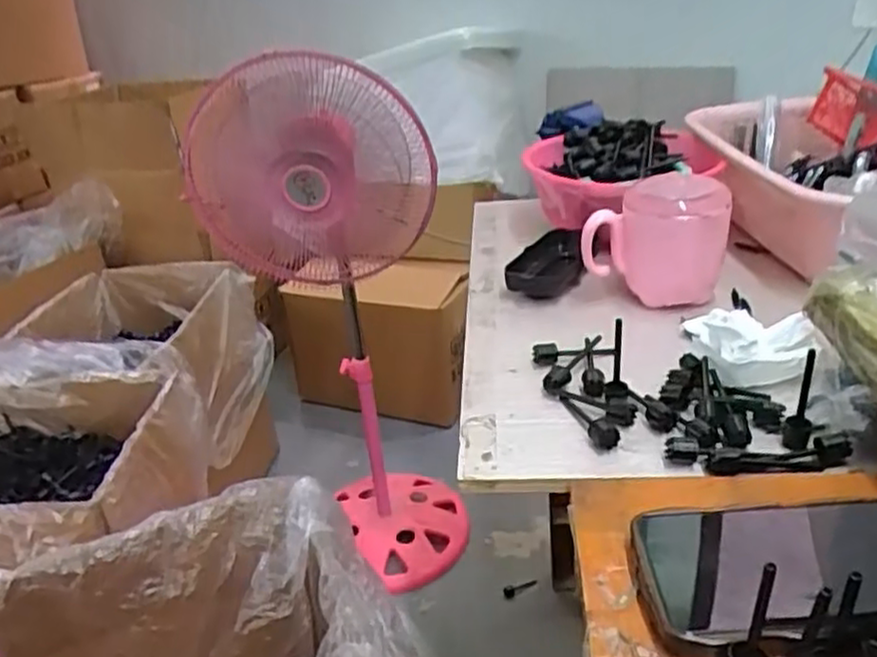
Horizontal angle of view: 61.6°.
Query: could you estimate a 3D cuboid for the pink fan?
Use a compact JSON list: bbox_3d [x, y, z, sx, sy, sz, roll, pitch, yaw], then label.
[{"bbox_3d":[-0.163,0.025,1.195,0.353,0.867,0.257,-6,28,-1],"label":"pink fan"}]

